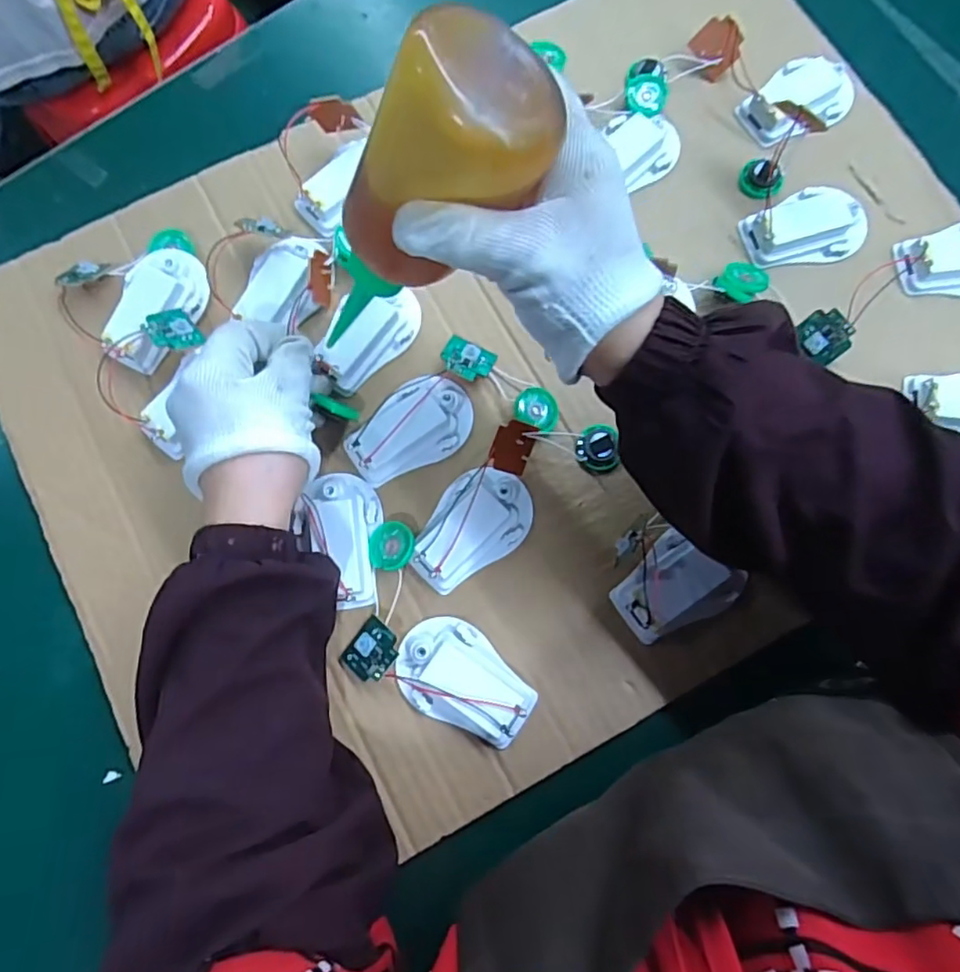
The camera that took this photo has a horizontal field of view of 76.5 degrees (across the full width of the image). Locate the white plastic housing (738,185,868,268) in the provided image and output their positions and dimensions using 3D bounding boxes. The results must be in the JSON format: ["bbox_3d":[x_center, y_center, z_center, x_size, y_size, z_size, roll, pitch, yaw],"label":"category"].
[{"bbox_3d":[0.212,-0.168,0.398,0.073,0.021,0.049,-17,77,-5],"label":"white plastic housing"}]

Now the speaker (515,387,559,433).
[{"bbox_3d":[0.035,-0.047,0.373,0.027,0.009,0.027,7,71,-22],"label":"speaker"}]

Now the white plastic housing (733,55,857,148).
[{"bbox_3d":[0.215,-0.264,0.416,0.070,0.022,0.048,-25,78,-7],"label":"white plastic housing"}]

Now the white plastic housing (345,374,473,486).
[{"bbox_3d":[-0.042,-0.037,0.372,0.080,0.016,0.047,-28,78,-8],"label":"white plastic housing"}]

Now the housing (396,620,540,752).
[{"bbox_3d":[-0.010,0.109,0.340,0.080,0.018,0.051,37,78,8],"label":"housing"}]

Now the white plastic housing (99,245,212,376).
[{"bbox_3d":[-0.204,-0.112,0.389,0.048,0.022,0.078,12,76,2],"label":"white plastic housing"}]

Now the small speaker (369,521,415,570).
[{"bbox_3d":[-0.051,0.035,0.358,0.029,0.006,0.028,2,70,26],"label":"small speaker"}]

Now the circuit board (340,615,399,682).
[{"bbox_3d":[-0.062,0.094,0.346,0.027,0.005,0.032,36,85,24],"label":"circuit board"}]

